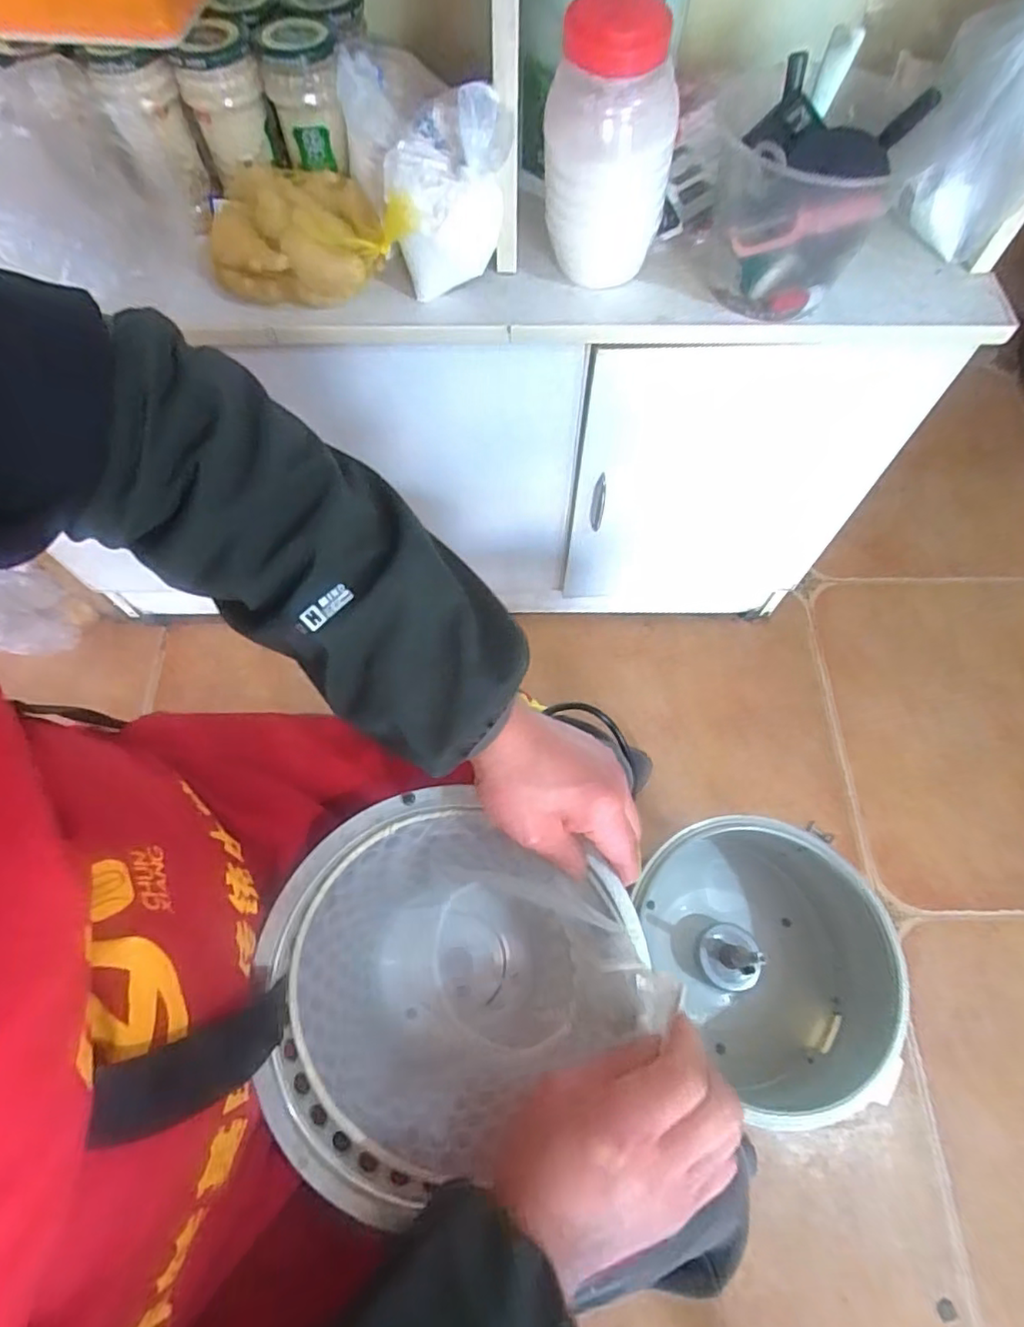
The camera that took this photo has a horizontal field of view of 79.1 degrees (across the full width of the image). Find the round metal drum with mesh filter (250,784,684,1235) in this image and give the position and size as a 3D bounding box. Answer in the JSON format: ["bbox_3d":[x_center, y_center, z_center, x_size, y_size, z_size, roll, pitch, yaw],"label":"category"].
[{"bbox_3d":[-0.046,0.195,0.402,0.217,0.113,0.186,-36,71,-15],"label":"round metal drum with mesh filter"}]

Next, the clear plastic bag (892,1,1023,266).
[{"bbox_3d":[0.430,-0.478,0.547,0.143,0.187,0.058,34,70,14],"label":"clear plastic bag"}]

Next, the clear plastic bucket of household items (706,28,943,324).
[{"bbox_3d":[0.259,-0.412,0.551,0.127,0.131,0.166,25,67,11],"label":"clear plastic bucket of household items"}]

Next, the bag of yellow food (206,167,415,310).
[{"bbox_3d":[-0.184,-0.400,0.572,0.194,0.065,0.126,-6,65,-3],"label":"bag of yellow food"}]

